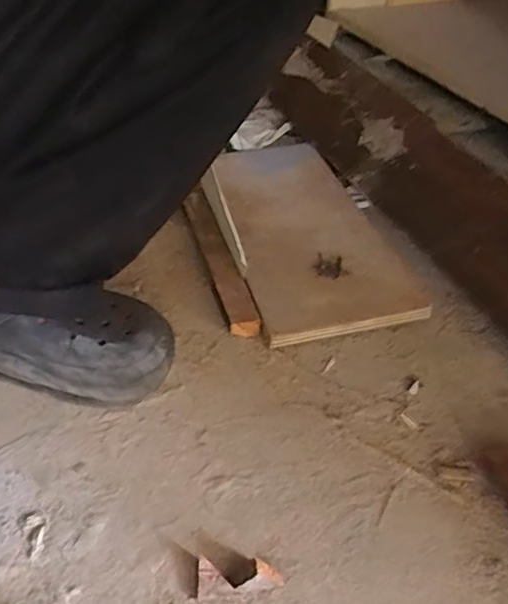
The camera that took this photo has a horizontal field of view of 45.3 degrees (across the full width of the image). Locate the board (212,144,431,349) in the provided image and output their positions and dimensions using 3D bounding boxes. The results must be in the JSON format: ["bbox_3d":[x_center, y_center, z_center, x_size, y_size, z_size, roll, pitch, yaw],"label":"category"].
[{"bbox_3d":[0.054,-0.093,0.731,0.172,0.023,0.339,-9,46,-13],"label":"board"}]

